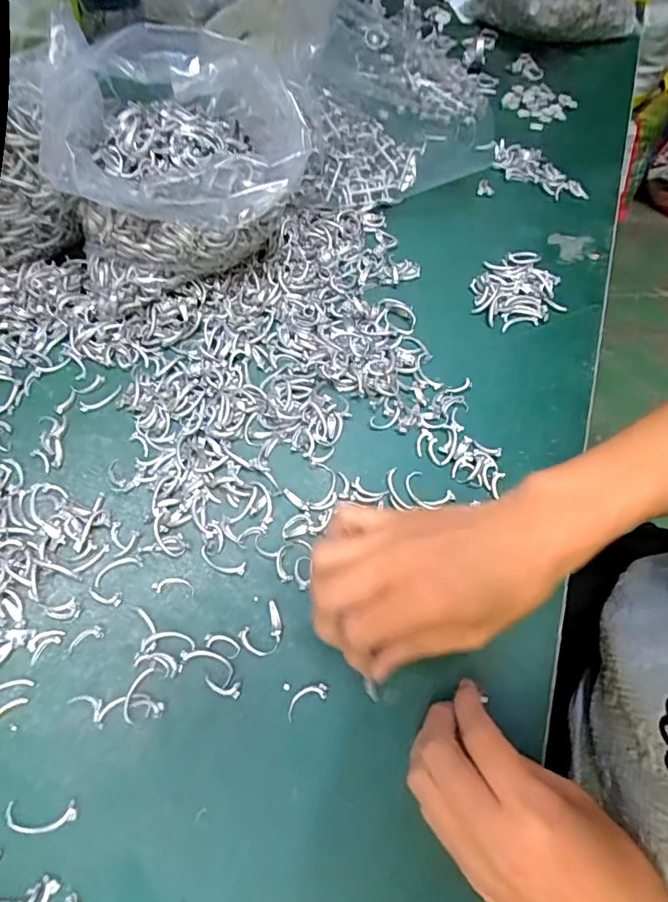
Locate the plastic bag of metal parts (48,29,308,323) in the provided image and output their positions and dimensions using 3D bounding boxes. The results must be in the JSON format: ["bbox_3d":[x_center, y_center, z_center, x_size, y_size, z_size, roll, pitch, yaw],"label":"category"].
[{"bbox_3d":[-0.108,-0.194,0.385,0.170,0.139,0.100,-13,62,-7],"label":"plastic bag of metal parts"}]

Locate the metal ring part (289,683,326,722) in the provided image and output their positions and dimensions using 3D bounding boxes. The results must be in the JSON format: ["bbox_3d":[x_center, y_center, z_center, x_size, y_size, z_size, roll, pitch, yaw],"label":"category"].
[{"bbox_3d":[-0.015,0.133,0.287,0.024,0.004,0.009,-25,65,-13],"label":"metal ring part"}]

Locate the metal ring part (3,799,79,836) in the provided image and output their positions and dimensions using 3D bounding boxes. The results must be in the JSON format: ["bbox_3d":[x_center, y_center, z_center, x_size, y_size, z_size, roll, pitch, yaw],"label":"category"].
[{"bbox_3d":[-0.145,0.180,0.263,0.035,0.004,0.014,-2,62,-1],"label":"metal ring part"}]

